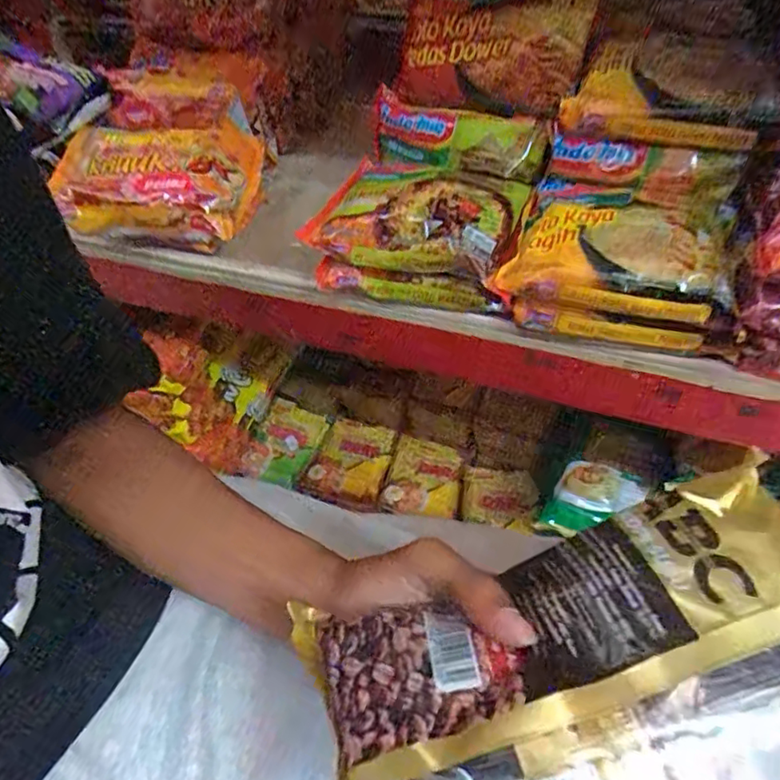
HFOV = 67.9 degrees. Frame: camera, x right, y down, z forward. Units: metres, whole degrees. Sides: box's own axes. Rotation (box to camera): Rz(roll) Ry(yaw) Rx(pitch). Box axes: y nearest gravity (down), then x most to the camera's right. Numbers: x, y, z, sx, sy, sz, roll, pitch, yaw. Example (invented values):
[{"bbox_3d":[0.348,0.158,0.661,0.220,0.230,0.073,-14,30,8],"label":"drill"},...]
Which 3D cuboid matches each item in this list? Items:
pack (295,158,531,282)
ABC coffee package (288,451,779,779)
[{"bbox_3d":[0.023,-0.125,0.398,0.138,0.035,0.102,16,52,17],"label":"pack"},{"bbox_3d":[0.076,0.107,0.216,0.201,0.041,0.119,-13,50,-7],"label":"ABC coffee package"}]

